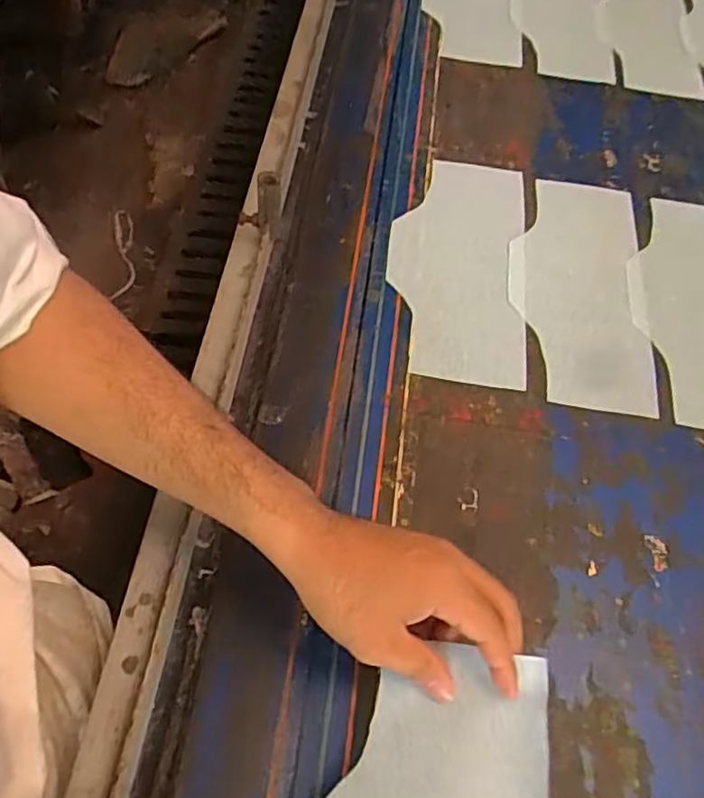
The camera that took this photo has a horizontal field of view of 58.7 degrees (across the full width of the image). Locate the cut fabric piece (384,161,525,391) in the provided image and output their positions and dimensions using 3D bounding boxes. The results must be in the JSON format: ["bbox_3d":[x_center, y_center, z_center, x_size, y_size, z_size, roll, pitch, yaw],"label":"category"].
[{"bbox_3d":[0.106,-0.138,0.630,0.134,0.009,0.283,8,60,1],"label":"cut fabric piece"}]

